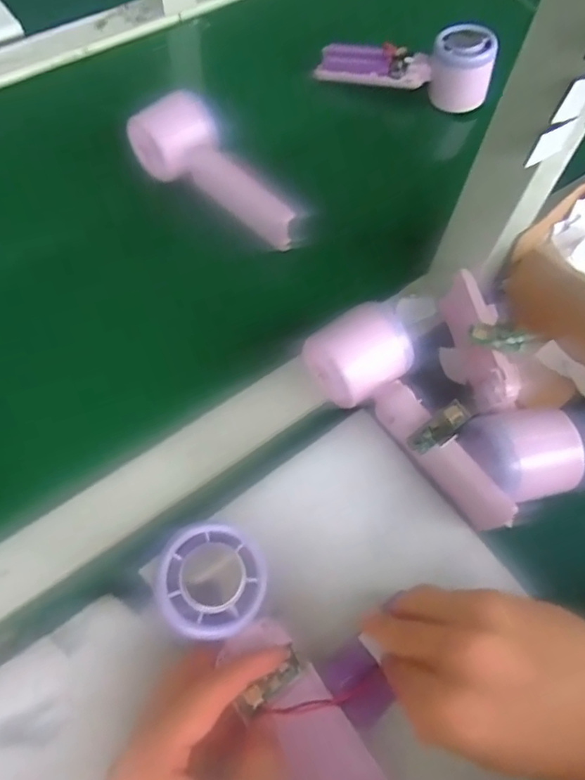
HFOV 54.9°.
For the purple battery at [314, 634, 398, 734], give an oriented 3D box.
[{"bbox_3d":[0.035,0.155,0.298,0.027,0.004,0.038,-31,69,-17],"label":"purple battery"}]

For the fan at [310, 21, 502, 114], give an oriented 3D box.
[{"bbox_3d":[0.106,-0.308,0.533,0.156,0.081,0.048,16,67,5],"label":"fan"}]

